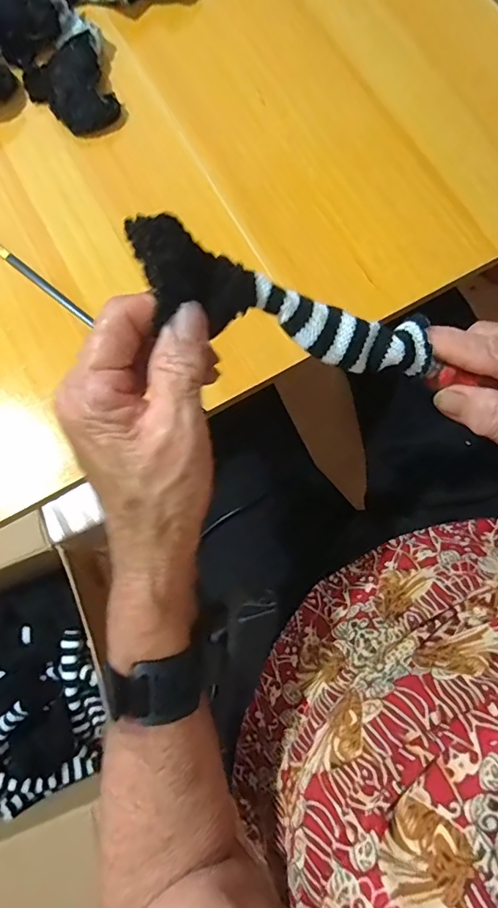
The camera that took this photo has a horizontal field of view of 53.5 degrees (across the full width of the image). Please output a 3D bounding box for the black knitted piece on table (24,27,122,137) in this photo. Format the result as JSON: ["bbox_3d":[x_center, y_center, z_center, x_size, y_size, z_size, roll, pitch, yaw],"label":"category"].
[{"bbox_3d":[-0.149,-0.305,0.411,0.064,0.018,0.083,-24,78,-4],"label":"black knitted piece on table"}]

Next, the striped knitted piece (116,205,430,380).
[{"bbox_3d":[0.019,-0.065,0.227,0.150,0.016,0.037,16,77,-21],"label":"striped knitted piece"}]

